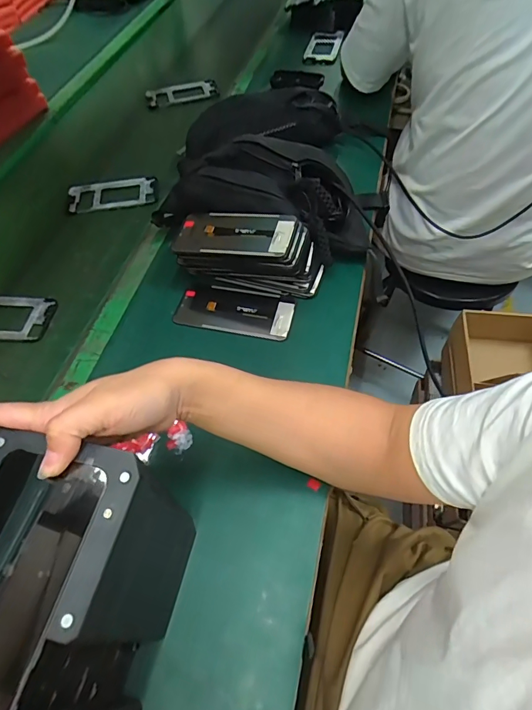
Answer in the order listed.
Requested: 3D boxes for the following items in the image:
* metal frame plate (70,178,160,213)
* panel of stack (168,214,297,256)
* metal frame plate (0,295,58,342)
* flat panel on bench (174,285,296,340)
[{"bbox_3d":[-0.271,-0.283,0.729,0.155,0.009,0.076,-7,57,-3],"label":"metal frame plate"},{"bbox_3d":[-0.043,-0.158,0.535,0.157,0.009,0.074,6,58,16],"label":"panel of stack"},{"bbox_3d":[-0.382,-0.053,0.587,0.158,0.006,0.080,4,57,5],"label":"metal frame plate"},{"bbox_3d":[-0.042,-0.062,0.555,0.153,0.006,0.074,11,58,9],"label":"flat panel on bench"}]

